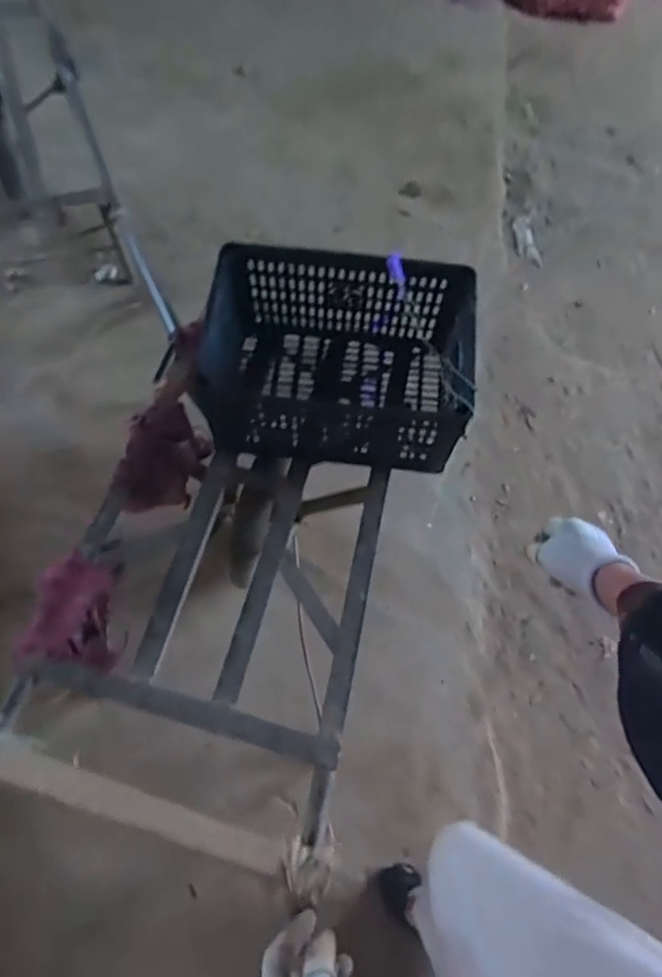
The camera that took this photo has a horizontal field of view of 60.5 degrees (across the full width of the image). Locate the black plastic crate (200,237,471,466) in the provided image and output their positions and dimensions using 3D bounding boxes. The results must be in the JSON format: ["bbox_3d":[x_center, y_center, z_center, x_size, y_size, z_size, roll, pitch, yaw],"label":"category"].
[{"bbox_3d":[0.010,-0.217,1.012,0.428,0.250,0.296,6,61,-1],"label":"black plastic crate"}]

